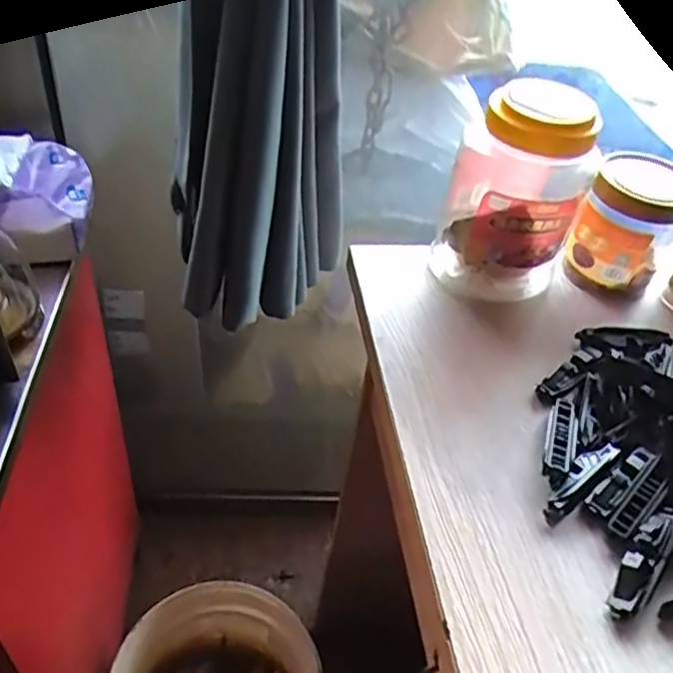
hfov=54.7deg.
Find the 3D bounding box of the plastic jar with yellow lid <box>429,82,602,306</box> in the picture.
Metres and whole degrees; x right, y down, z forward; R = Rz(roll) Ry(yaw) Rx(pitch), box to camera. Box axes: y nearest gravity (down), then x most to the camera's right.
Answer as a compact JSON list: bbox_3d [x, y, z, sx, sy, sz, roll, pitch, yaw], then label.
[{"bbox_3d":[0.153,-0.122,0.559,0.104,0.179,0.103,4,43,-4],"label":"plastic jar with yellow lid"}]

